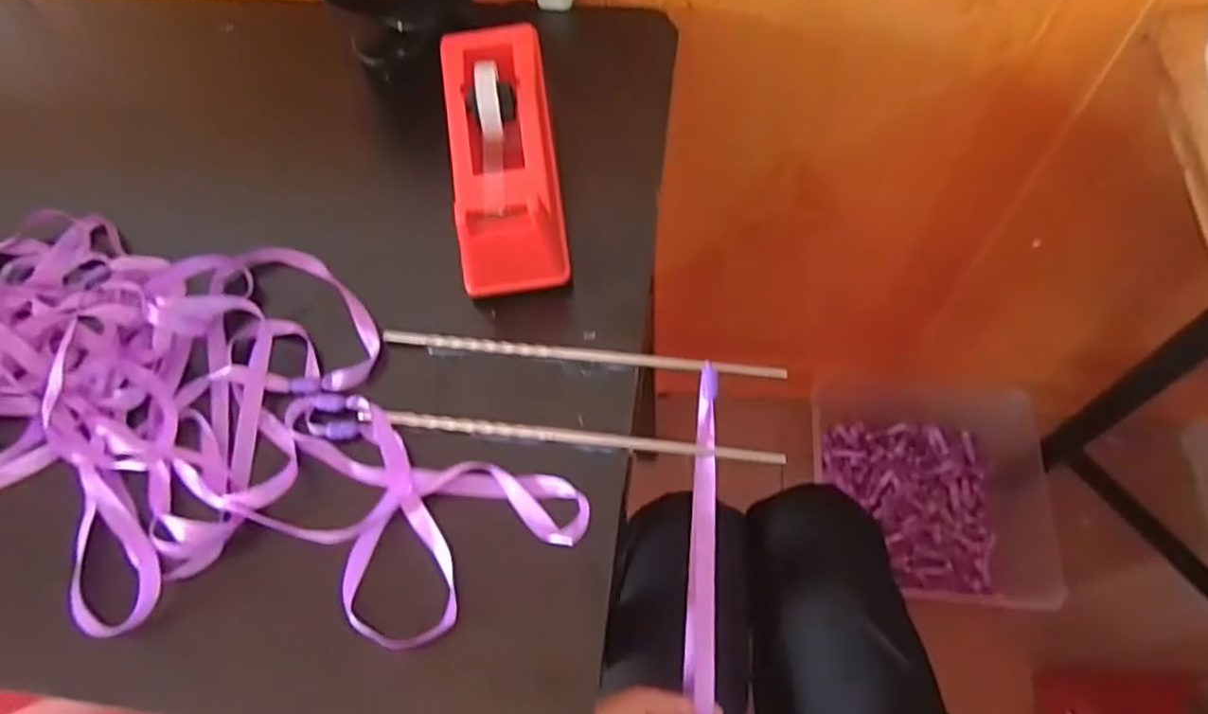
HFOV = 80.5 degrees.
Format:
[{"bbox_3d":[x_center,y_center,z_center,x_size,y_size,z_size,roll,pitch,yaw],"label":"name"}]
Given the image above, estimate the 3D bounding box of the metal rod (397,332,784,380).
[{"bbox_3d":[-0.014,-0.003,0.394,0.222,0.008,0.012,4,63,8],"label":"metal rod"}]

